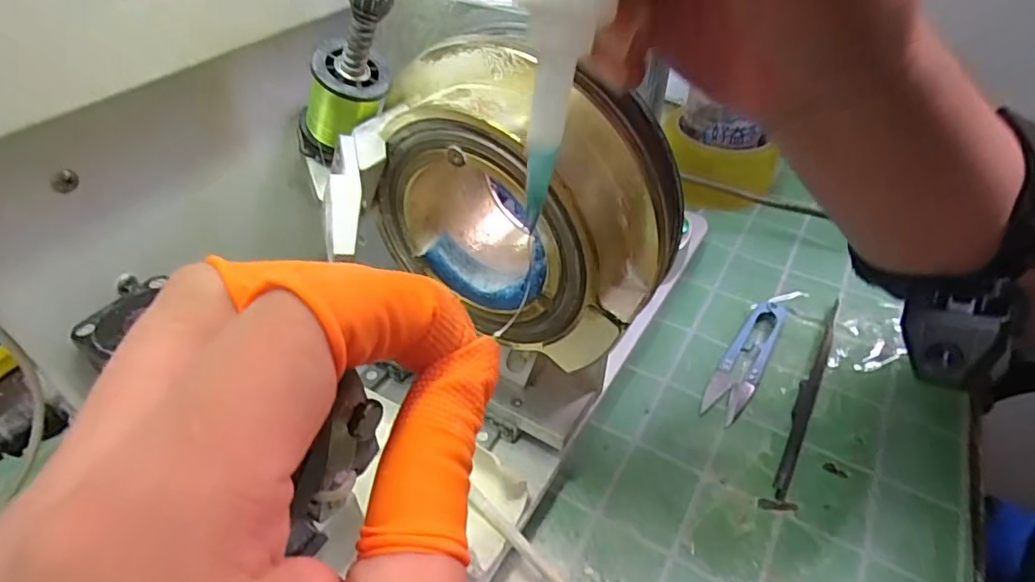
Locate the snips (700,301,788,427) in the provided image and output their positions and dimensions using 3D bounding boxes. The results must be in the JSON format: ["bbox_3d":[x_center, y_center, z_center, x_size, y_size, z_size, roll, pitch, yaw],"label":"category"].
[{"bbox_3d":[0.142,0.038,0.357,0.024,0.009,0.108,25,48,24],"label":"snips"}]

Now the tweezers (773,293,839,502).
[{"bbox_3d":[0.172,0.054,0.339,0.009,0.009,0.160,24,47,23],"label":"tweezers"}]

